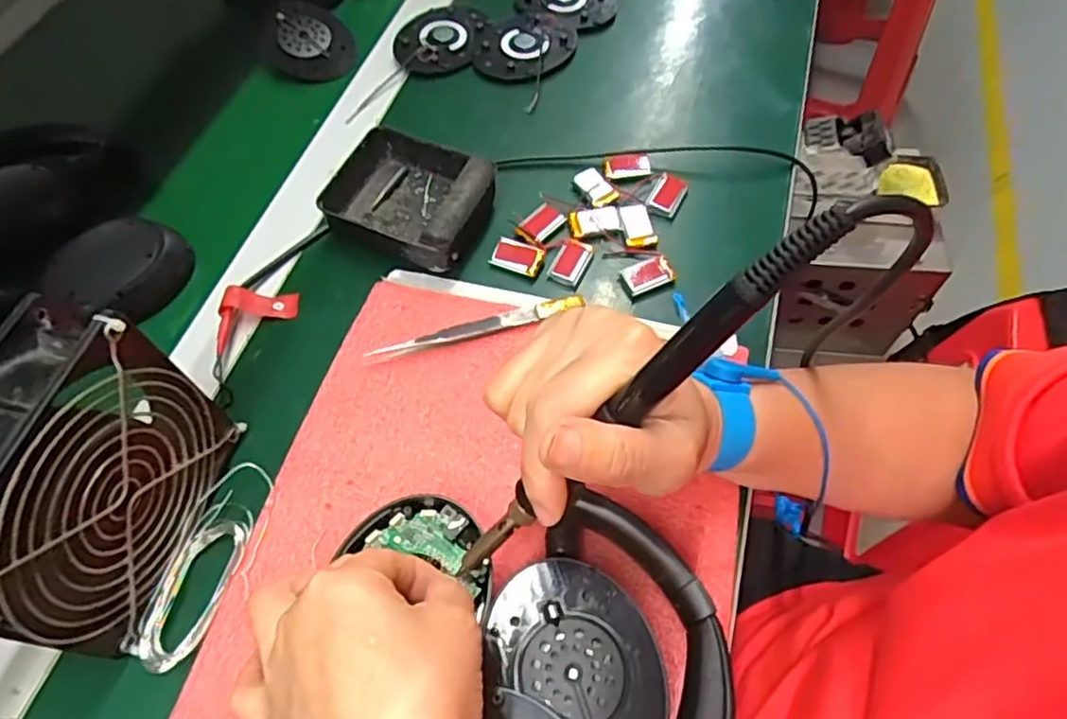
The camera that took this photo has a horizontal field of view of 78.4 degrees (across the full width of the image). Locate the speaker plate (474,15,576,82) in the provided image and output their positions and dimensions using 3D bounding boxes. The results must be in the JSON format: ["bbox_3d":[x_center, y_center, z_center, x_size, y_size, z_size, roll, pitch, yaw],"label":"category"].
[{"bbox_3d":[-0.006,-0.254,0.526,0.073,0.007,0.076,9,61,8],"label":"speaker plate"}]

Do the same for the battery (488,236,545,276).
[{"bbox_3d":[-0.010,-0.066,0.414,0.031,0.005,0.021,19,76,11],"label":"battery"}]

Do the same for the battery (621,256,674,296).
[{"bbox_3d":[0.071,-0.051,0.407,0.029,0.010,0.019,-19,61,-8],"label":"battery"}]

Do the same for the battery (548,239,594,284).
[{"bbox_3d":[0.023,-0.063,0.415,0.019,0.004,0.031,20,63,14],"label":"battery"}]

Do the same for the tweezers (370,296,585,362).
[{"bbox_3d":[-0.031,-0.017,0.380,0.125,0.012,0.011,-18,61,-7],"label":"tweezers"}]

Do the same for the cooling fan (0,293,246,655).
[{"bbox_3d":[-0.196,0.054,0.281,0.050,0.111,0.121,11,61,9],"label":"cooling fan"}]

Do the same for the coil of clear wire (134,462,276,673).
[{"bbox_3d":[-0.156,0.098,0.316,0.042,0.018,0.096,13,62,10],"label":"coil of clear wire"}]

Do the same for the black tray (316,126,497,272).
[{"bbox_3d":[-0.083,-0.108,0.428,0.106,0.035,0.087,16,62,11],"label":"black tray"}]

